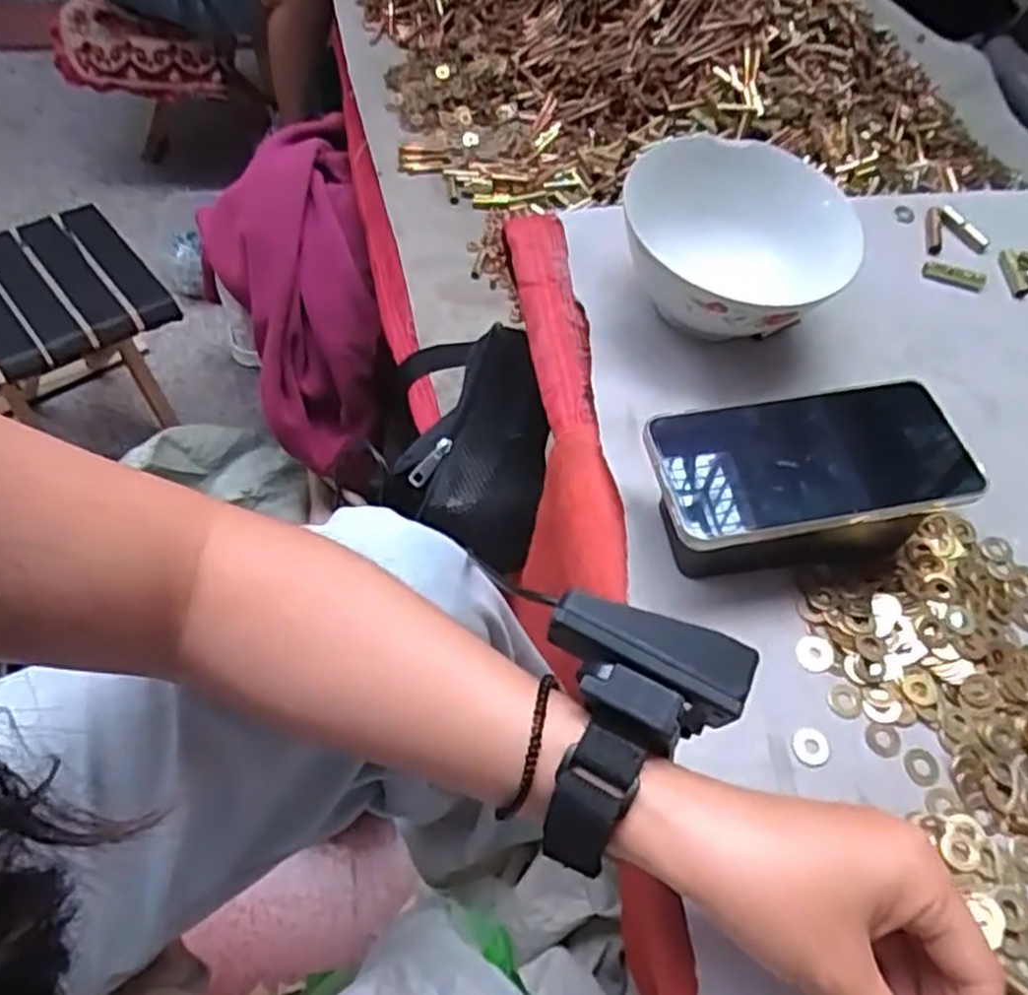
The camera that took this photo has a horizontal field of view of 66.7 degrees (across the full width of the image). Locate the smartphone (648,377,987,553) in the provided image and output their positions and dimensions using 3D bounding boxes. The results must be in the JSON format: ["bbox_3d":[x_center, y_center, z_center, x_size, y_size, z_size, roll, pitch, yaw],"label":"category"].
[{"bbox_3d":[0.151,-0.020,0.399,0.159,0.015,0.075,-7,56,-9],"label":"smartphone"}]

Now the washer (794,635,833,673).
[{"bbox_3d":[0.155,0.080,0.402,0.019,0.004,0.019,2,55,-3],"label":"washer"}]

